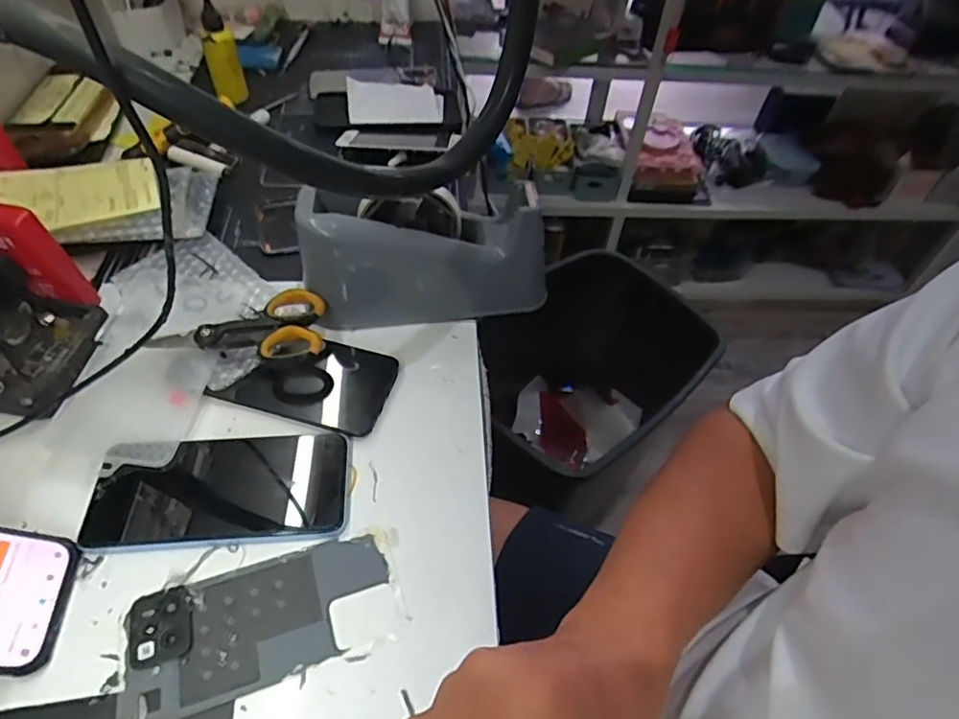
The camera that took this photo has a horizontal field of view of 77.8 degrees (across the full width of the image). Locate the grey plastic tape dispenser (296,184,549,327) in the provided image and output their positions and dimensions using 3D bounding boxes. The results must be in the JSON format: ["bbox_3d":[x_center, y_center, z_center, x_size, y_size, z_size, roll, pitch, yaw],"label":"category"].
[{"bbox_3d":[-0.044,-0.081,0.500,0.199,0.103,0.058,-7,51,-12],"label":"grey plastic tape dispenser"}]

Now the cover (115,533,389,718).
[{"bbox_3d":[-0.132,0.156,0.358,0.153,0.004,0.069,-14,53,-17],"label":"cover"}]

